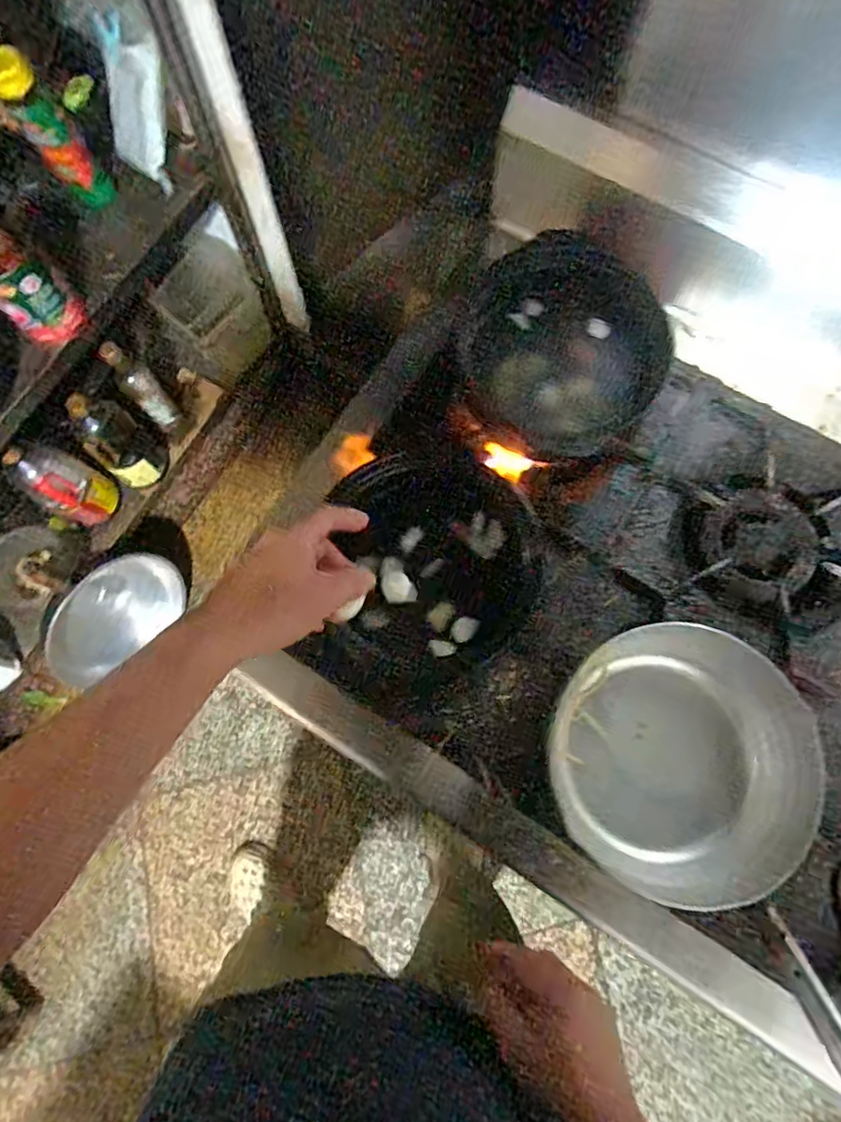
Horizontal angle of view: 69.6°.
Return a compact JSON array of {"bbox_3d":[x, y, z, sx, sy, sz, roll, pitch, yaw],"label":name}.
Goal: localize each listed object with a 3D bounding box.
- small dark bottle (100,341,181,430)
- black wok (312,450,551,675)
[{"bbox_3d":[-0.541,-0.338,1.191,0.058,0.236,0.049,-38,79,-9],"label":"small dark bottle"},{"bbox_3d":[0.016,-0.004,0.635,0.221,0.077,0.230,0,76,0],"label":"black wok"}]

